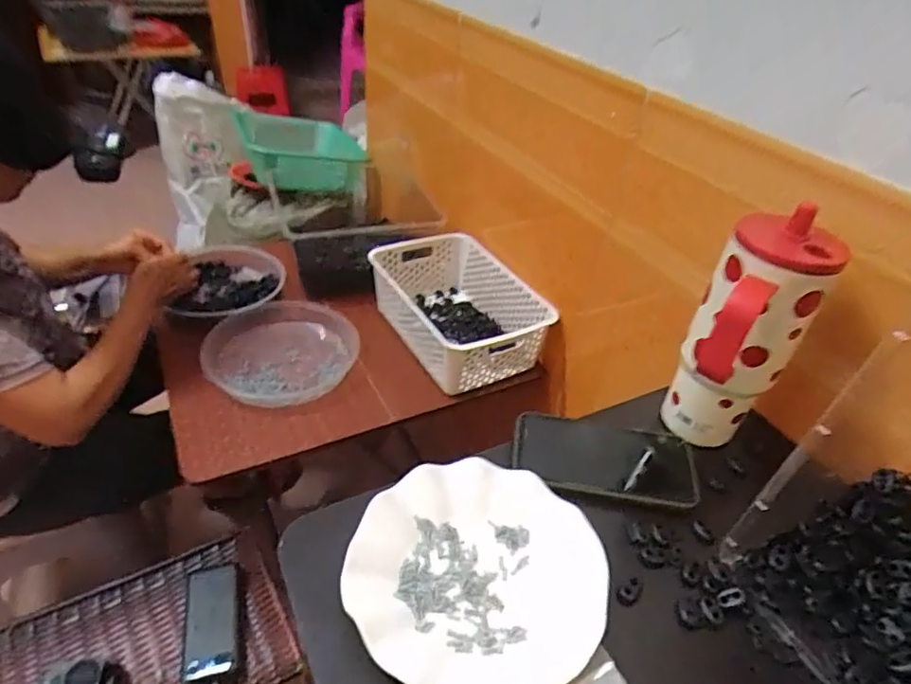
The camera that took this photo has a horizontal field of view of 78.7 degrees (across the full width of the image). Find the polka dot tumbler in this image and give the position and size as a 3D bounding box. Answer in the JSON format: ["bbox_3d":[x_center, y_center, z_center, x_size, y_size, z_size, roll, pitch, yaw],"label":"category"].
[{"bbox_3d":[0.237,0.003,0.491,0.094,0.210,0.076,-10,42,-18],"label":"polka dot tumbler"}]

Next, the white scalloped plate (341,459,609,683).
[{"bbox_3d":[0.016,0.168,0.408,0.178,0.026,0.174,4,39,-3],"label":"white scalloped plate"}]

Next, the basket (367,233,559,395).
[{"bbox_3d":[0.002,-0.058,0.959,0.212,0.105,0.317,-15,44,-24],"label":"basket"}]

